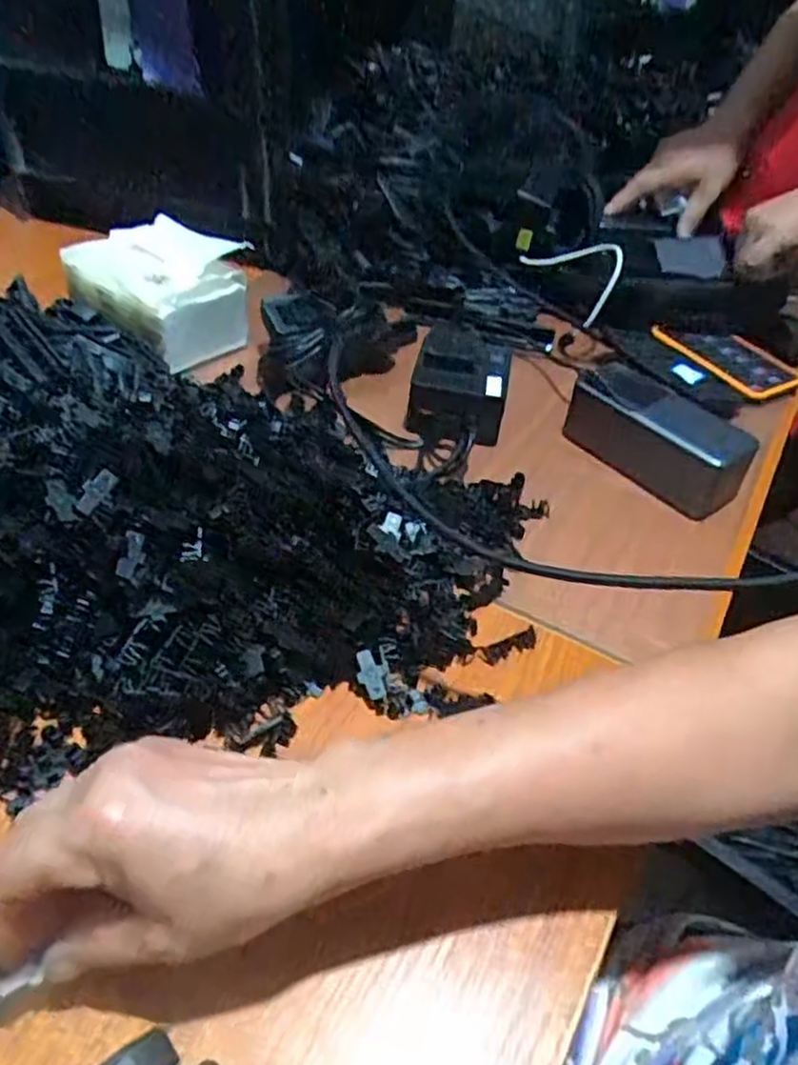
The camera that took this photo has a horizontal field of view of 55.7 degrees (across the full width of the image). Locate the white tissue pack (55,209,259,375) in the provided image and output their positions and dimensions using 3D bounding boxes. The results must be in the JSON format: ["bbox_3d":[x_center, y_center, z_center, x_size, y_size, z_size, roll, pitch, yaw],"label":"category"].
[{"bbox_3d":[-0.201,-0.208,0.638,0.145,0.067,0.104,33,51,26],"label":"white tissue pack"}]

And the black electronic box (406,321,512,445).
[{"bbox_3d":[0.048,-0.114,0.579,0.070,0.052,0.078,12,44,8],"label":"black electronic box"}]

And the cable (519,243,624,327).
[{"bbox_3d":[0.157,-0.241,0.684,0.034,0.058,0.095,-25,51,-27],"label":"cable"}]

